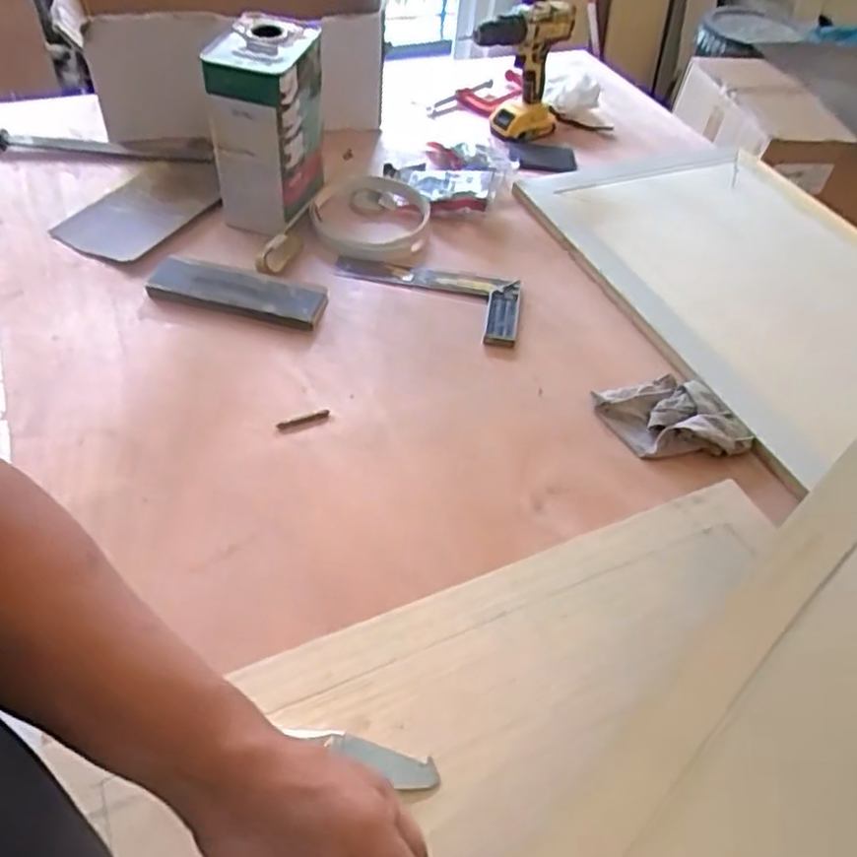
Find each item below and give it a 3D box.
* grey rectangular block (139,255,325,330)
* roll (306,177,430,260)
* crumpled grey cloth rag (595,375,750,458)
[{"bbox_3d":[-0.235,-0.168,0.869,0.214,0.026,0.066,13,50,7],"label":"grey rectangular block"},{"bbox_3d":[-0.088,-0.308,1.005,0.170,0.027,0.156,2,49,-3],"label":"roll"},{"bbox_3d":[0.275,-0.016,0.789,0.140,0.023,0.111,-9,51,-12],"label":"crumpled grey cloth rag"}]

